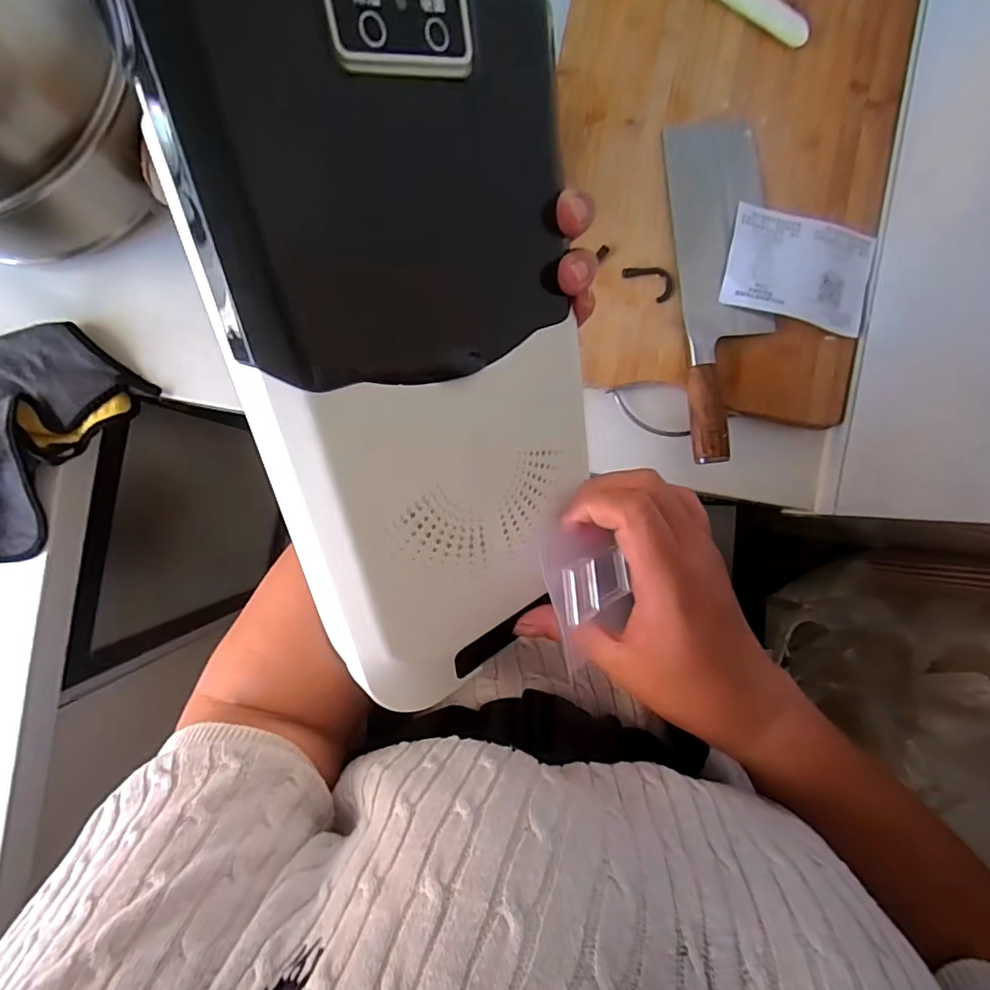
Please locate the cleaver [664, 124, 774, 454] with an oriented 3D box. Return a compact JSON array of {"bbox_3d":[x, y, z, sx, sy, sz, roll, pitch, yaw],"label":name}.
[{"bbox_3d":[0.213,-0.193,0.480,0.086,0.023,0.318,-5,89,0],"label":"cleaver"}]

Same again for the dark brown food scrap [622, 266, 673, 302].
[{"bbox_3d":[0.146,-0.203,0.492,0.048,0.008,0.028,36,90,1],"label":"dark brown food scrap"}]

